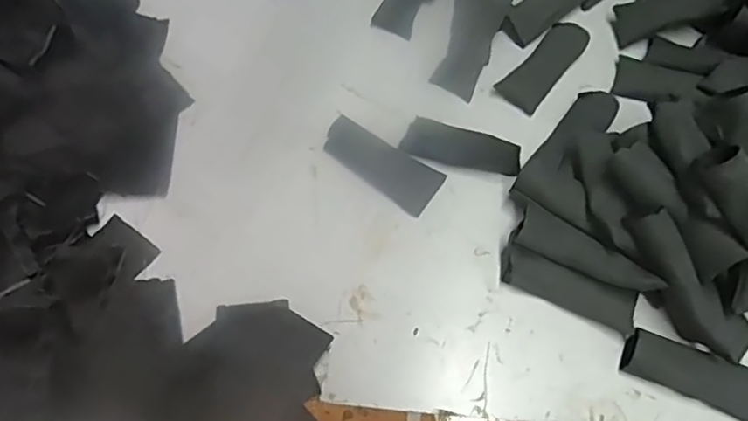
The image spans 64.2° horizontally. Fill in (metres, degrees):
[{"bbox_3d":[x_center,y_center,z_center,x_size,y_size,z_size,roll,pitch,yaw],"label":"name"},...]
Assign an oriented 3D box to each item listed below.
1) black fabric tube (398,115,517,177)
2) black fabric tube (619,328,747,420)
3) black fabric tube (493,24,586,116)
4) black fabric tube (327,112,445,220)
[{"bbox_3d":[0.075,-0.056,0.510,0.099,0.018,0.033,15,62,10],"label":"black fabric tube"},{"bbox_3d":[0.228,0.114,0.412,0.104,0.013,0.036,21,63,13],"label":"black fabric tube"},{"bbox_3d":[0.162,-0.137,0.556,0.039,0.013,0.106,38,68,20],"label":"black fabric tube"},{"bbox_3d":[0.006,-0.041,0.504,0.104,0.020,0.041,31,66,18],"label":"black fabric tube"}]

